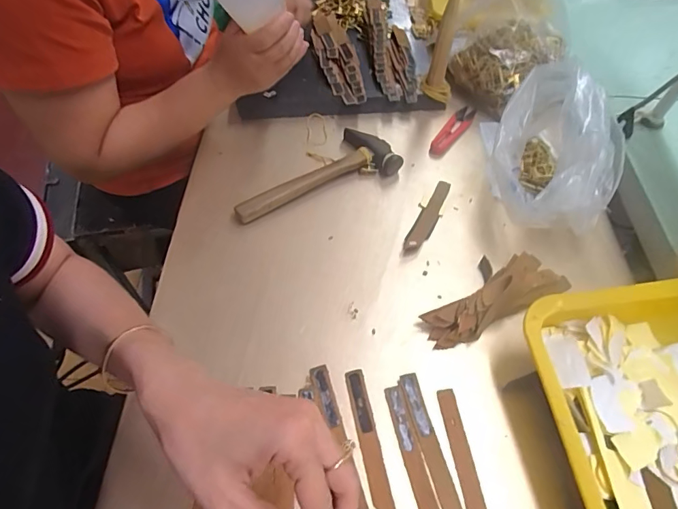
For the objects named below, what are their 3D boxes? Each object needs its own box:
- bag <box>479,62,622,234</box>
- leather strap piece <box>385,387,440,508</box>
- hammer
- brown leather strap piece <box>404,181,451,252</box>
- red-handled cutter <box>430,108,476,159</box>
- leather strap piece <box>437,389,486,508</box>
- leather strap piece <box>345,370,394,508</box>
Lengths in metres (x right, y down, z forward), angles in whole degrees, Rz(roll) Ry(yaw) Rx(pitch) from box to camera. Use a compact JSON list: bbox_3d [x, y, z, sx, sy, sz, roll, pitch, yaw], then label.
[{"bbox_3d":[0.248,-0.130,0.520,0.131,0.133,0.212,9,56,4],"label":"bag"},{"bbox_3d":[0.065,0.179,0.382,0.017,0.004,0.123,-12,60,-8],"label":"leather strap piece"},{"bbox_3d":[-0.035,-0.108,0.562,0.214,0.026,0.088,-21,60,-15],"label":"hammer"},{"bbox_3d":[0.108,-0.049,0.529,0.027,0.013,0.120,26,59,14],"label":"brown leather strap piece"},{"bbox_3d":[0.163,-0.176,0.622,0.029,0.014,0.110,35,62,19],"label":"red-handled cutter"},{"bbox_3d":[0.109,0.181,0.380,0.018,0.005,0.124,-5,57,-6],"label":"leather strap piece"},{"bbox_3d":[0.026,0.166,0.388,0.017,0.004,0.124,-10,59,-7],"label":"leather strap piece"}]

